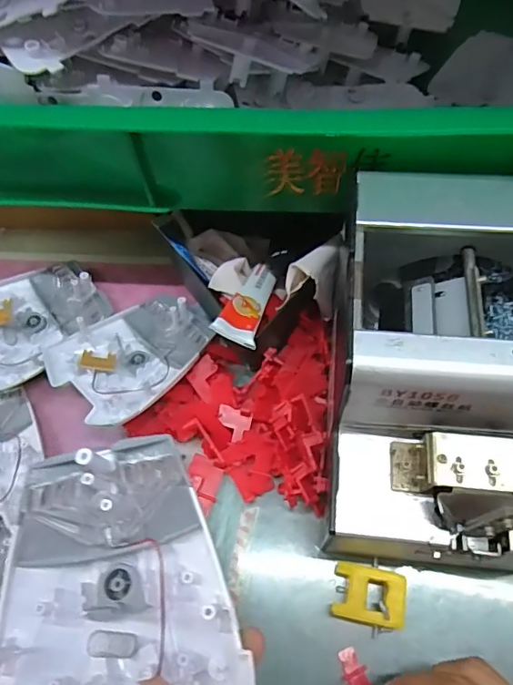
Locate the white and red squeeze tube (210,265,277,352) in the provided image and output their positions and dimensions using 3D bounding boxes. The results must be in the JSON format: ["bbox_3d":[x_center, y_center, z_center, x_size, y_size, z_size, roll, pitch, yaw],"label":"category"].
[{"bbox_3d":[-0.004,-0.028,0.340,0.026,0.010,0.088,12,39,10],"label":"white and red squeeze tube"}]

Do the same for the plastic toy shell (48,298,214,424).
[{"bbox_3d":[-0.087,0.003,0.369,0.091,0.027,0.114,40,72,21],"label":"plastic toy shell"}]

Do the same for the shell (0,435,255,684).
[{"bbox_3d":[-0.055,0.097,0.202,0.096,0.023,0.105,-8,63,0],"label":"shell"}]

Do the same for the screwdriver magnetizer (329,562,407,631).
[{"bbox_3d":[0.065,0.146,0.293,0.041,0.011,0.029,5,64,17],"label":"screwdriver magnetizer"}]

